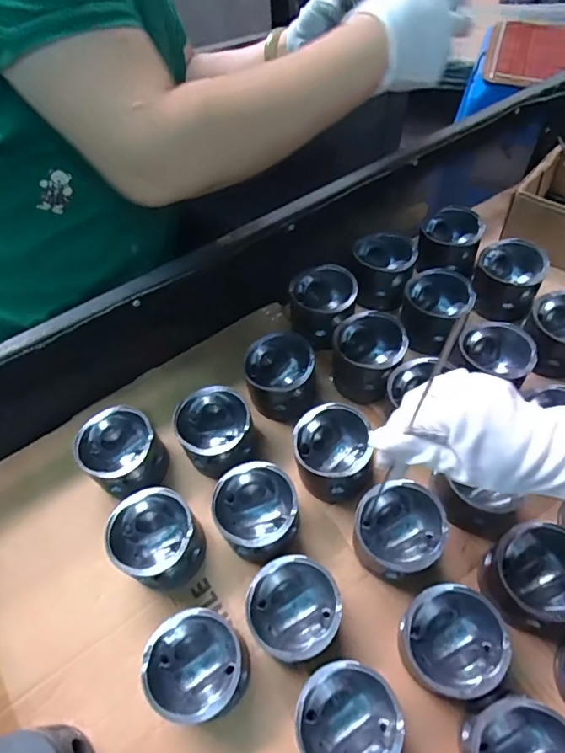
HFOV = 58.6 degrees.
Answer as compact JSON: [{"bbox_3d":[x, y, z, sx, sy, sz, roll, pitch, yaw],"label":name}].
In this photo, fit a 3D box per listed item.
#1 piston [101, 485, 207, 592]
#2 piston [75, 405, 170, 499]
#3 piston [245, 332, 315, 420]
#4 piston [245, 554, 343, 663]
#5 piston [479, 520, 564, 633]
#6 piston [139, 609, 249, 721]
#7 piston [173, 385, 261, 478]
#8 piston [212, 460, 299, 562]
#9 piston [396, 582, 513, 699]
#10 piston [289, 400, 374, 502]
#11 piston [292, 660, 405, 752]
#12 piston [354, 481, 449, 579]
[{"bbox_3d":[-0.128,0.173,0.522,0.086,0.079,0.085,-2,58,3],"label":"piston"},{"bbox_3d":[-0.179,0.089,0.574,0.088,0.067,0.081,-2,58,3],"label":"piston"},{"bbox_3d":[-0.002,0.005,0.629,0.086,0.081,0.090,-10,58,-2],"label":"piston"},{"bbox_3d":[0.013,0.224,0.483,0.082,0.071,0.085,-2,58,3],"label":"piston"},{"bbox_3d":[0.239,0.189,0.478,0.087,0.068,0.082,-2,58,3],"label":"piston"},{"bbox_3d":[-0.075,0.267,0.462,0.081,0.077,0.086,-2,58,3],"label":"piston"},{"bbox_3d":[-0.074,0.067,0.594,0.082,0.083,0.085,-2,58,3],"label":"piston"},{"bbox_3d":[-0.025,0.146,0.534,0.082,0.072,0.087,-2,58,3],"label":"piston"},{"bbox_3d":[0.148,0.240,0.455,0.082,0.082,0.085,-2,58,3],"label":"piston"},{"bbox_3d":[0.056,0.087,0.558,0.087,0.073,0.088,5,59,7],"label":"piston"},{"bbox_3d":[0.056,0.298,0.436,0.083,0.076,0.082,19,61,15],"label":"piston"},{"bbox_3d":[0.117,0.159,0.512,0.087,0.075,0.085,-29,61,-14],"label":"piston"}]

